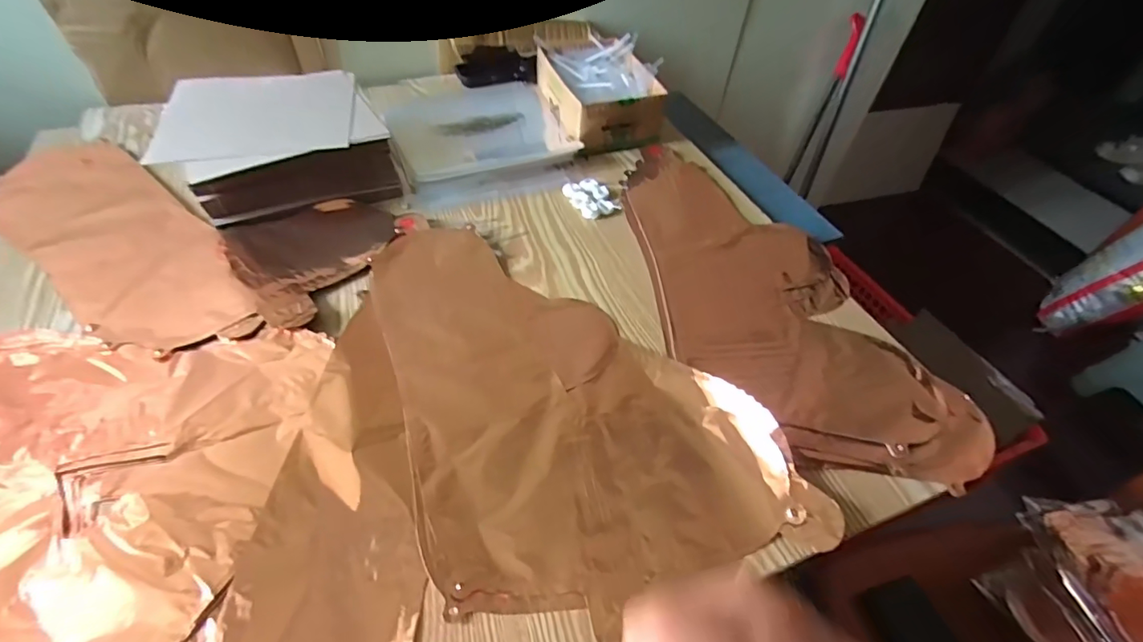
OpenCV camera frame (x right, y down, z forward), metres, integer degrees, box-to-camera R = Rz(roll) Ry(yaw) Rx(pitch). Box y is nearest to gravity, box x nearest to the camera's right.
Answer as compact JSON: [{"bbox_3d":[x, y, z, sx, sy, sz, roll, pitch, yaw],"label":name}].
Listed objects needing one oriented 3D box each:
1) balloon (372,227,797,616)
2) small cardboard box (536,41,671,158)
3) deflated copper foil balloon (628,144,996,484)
[{"bbox_3d":[-0.019,0.033,0.424,0.252,0.027,0.369,-14,51,-16],"label":"balloon"},{"bbox_3d":[0.041,-0.305,0.686,0.134,0.071,0.156,-15,51,-17],"label":"small cardboard box"},{"bbox_3d":[0.184,-0.044,0.516,0.210,0.006,0.459,-10,50,-13],"label":"deflated copper foil balloon"}]

